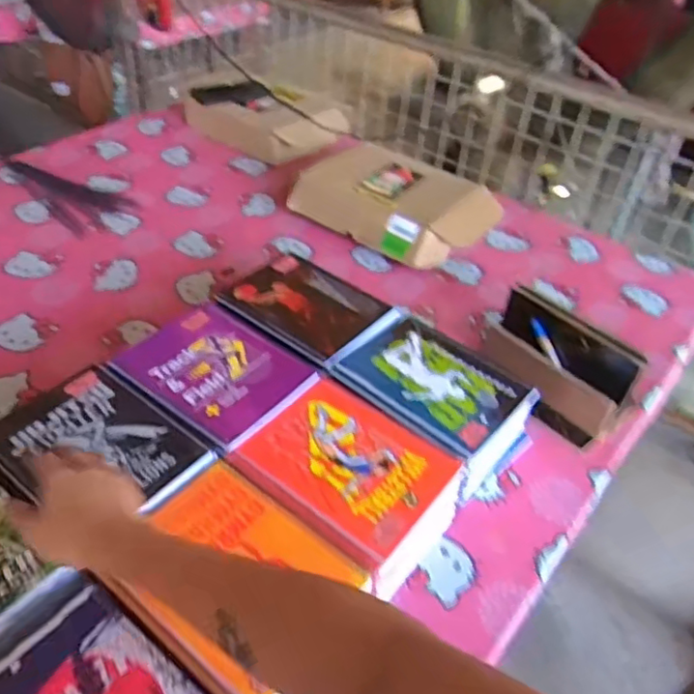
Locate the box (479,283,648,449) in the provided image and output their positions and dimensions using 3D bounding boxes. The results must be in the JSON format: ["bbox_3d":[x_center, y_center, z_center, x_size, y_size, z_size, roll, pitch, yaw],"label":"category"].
[{"bbox_3d":[0.273,0.022,0.834,0.063,0.126,0.200,-25,50,-30],"label":"box"}]

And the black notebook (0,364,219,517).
[{"bbox_3d":[-0.258,0.103,0.653,0.208,0.008,0.151,29,47,24],"label":"black notebook"}]

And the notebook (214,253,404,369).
[{"bbox_3d":[-0.048,-0.061,0.830,0.205,0.015,0.158,31,48,25],"label":"notebook"}]

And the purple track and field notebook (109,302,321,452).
[{"bbox_3d":[-0.153,0.021,0.742,0.203,0.006,0.157,30,47,25],"label":"purple track and field notebook"}]

